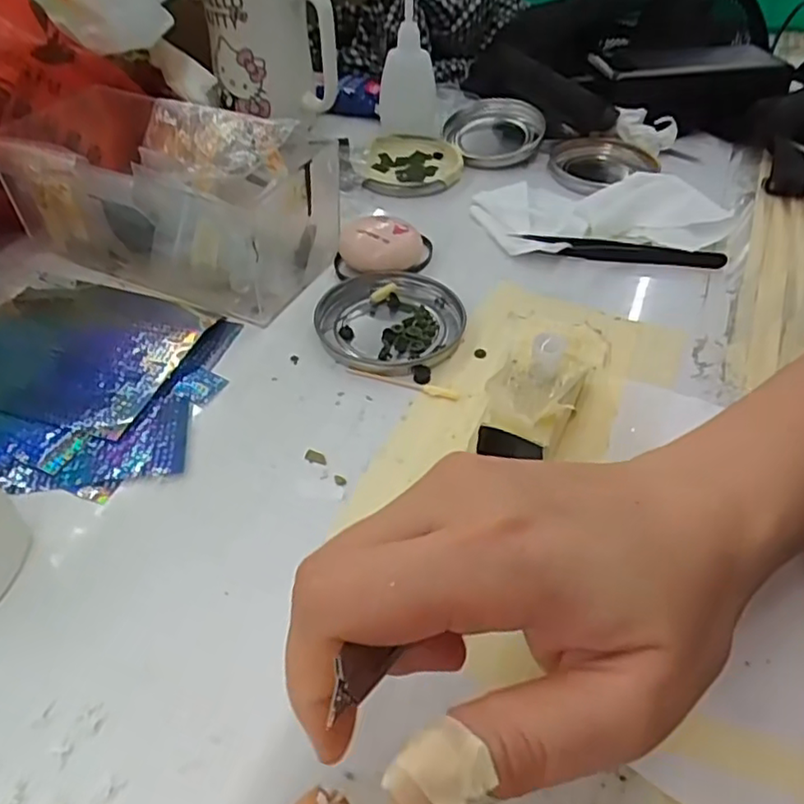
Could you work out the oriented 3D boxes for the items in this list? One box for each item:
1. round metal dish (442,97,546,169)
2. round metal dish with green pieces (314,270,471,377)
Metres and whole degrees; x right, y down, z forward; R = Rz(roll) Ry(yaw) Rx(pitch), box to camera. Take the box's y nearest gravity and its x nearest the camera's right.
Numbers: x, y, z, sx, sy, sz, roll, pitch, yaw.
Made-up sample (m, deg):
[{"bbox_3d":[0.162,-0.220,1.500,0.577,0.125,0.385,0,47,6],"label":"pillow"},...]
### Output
[{"bbox_3d":[0.071,-0.213,0.512,0.073,0.023,0.084,5,45,4],"label":"round metal dish"},{"bbox_3d":[-0.006,-0.044,0.355,0.078,0.010,0.075,1,45,-1],"label":"round metal dish with green pieces"}]

